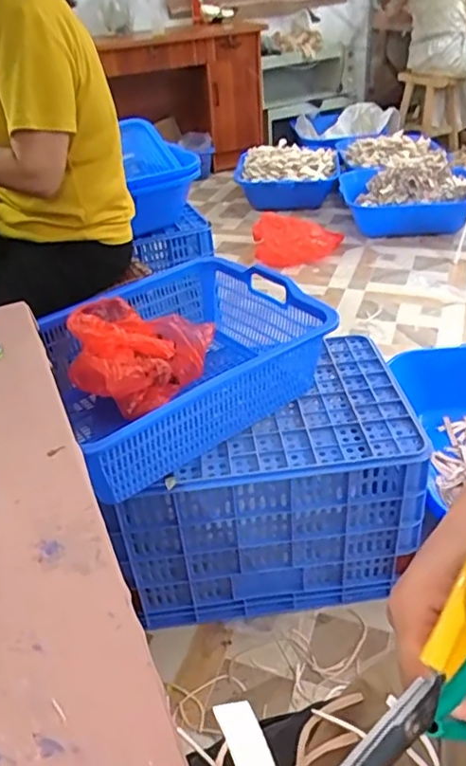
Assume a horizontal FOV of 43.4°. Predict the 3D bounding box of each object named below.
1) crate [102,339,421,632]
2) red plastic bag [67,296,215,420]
[{"bbox_3d":[0.048,0.204,1.169,0.555,0.367,0.352,-9,36,-6],"label":"crate"},{"bbox_3d":[-0.188,-0.041,1.061,0.228,0.141,0.238,16,41,26],"label":"red plastic bag"}]

